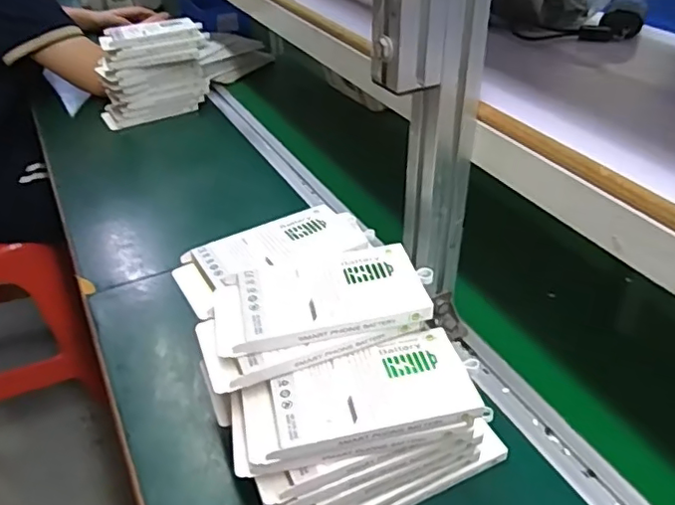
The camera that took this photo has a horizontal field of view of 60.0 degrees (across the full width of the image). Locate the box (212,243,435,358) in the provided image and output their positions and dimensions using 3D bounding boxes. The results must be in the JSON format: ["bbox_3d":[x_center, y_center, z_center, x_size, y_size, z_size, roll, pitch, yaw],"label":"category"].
[{"bbox_3d":[-0.013,0.033,0.439,0.155,0.022,0.081,-8,37,-11],"label":"box"}]

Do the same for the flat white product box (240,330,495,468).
[{"bbox_3d":[0.014,0.096,0.399,0.152,0.017,0.075,-7,37,-10],"label":"flat white product box"}]

